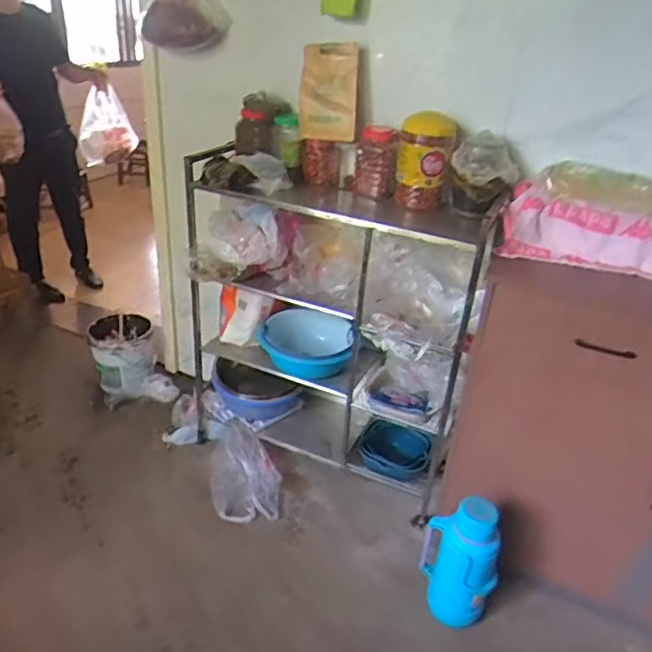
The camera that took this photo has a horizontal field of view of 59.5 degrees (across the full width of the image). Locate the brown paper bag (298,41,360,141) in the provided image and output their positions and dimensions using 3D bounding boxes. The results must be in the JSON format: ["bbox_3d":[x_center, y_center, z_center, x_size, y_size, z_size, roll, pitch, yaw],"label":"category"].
[{"bbox_3d":[0.007,-0.683,1.676,0.194,0.254,0.041,20,33,25],"label":"brown paper bag"}]

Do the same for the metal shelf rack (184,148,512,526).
[{"bbox_3d":[0.018,-0.003,1.860,0.917,0.950,0.322,18,32,22],"label":"metal shelf rack"}]

